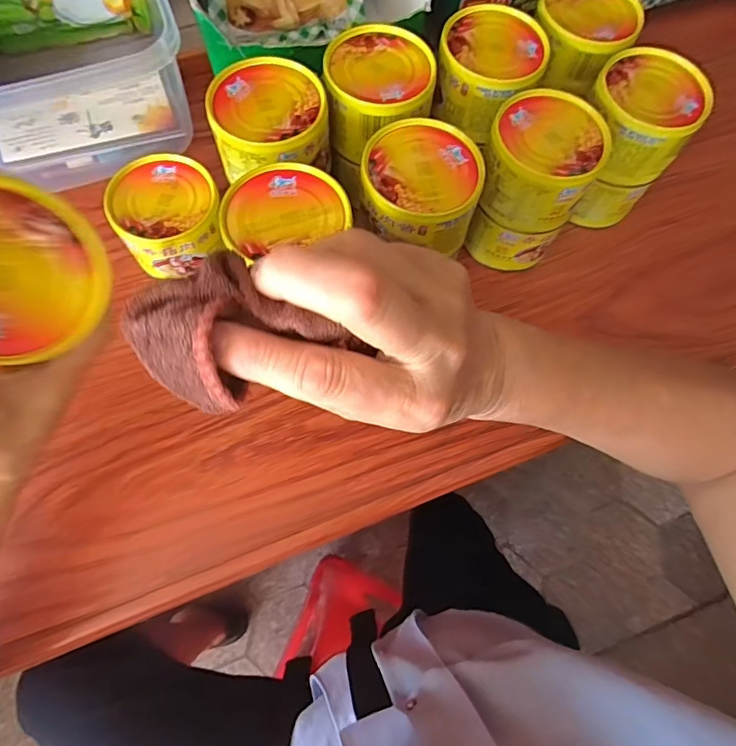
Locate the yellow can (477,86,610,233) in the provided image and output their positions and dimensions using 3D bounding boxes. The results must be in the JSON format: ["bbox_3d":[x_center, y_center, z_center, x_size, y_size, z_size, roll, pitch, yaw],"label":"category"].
[{"bbox_3d":[0.111,-0.137,0.310,0.069,0.048,0.067,1,70,-2],"label":"yellow can"}]

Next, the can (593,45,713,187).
[{"bbox_3d":[0.183,-0.173,0.321,0.070,0.055,0.064,1,70,-2],"label":"can"}]

